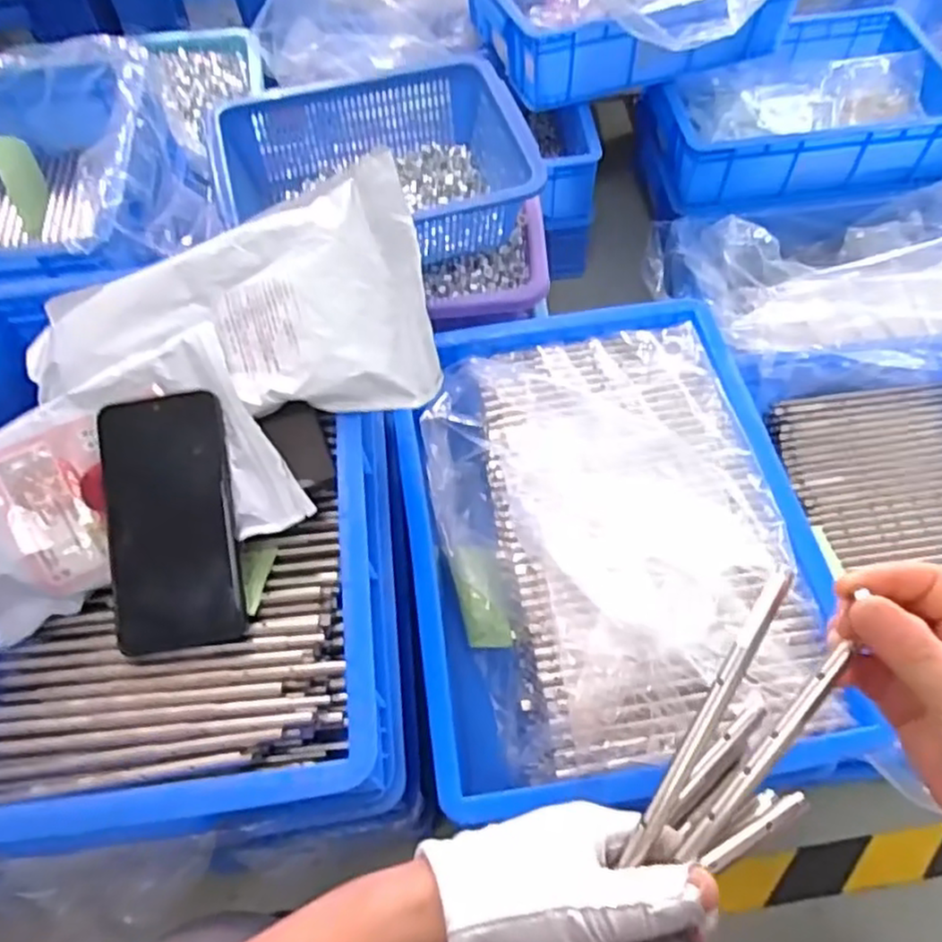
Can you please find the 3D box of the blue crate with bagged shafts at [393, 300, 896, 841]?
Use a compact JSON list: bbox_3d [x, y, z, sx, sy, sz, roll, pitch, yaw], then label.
[{"bbox_3d":[0.096,0.030,0.585,0.295,0.129,0.368,-9,58,-2],"label":"blue crate with bagged shafts"}]

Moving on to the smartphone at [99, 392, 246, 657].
[{"bbox_3d":[-0.190,0.032,0.441,0.074,0.013,0.160,-9,80,-2],"label":"smartphone"}]

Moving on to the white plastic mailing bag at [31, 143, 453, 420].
[{"bbox_3d":[-0.169,-0.114,0.499,0.271,0.050,0.181,-11,74,-2],"label":"white plastic mailing bag"}]

